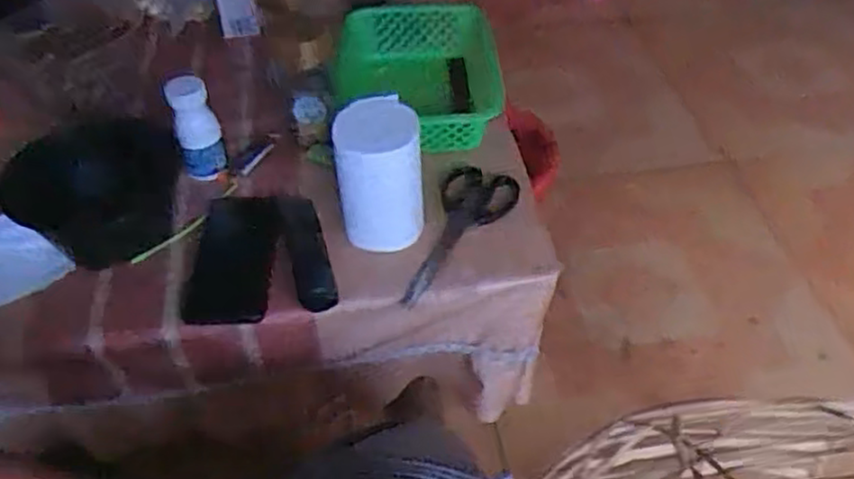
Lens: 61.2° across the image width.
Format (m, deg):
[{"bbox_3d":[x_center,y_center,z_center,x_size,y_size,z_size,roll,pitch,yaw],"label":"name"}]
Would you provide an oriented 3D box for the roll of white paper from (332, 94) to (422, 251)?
[{"bbox_3d":[-0.045,-0.058,0.705,0.078,0.135,0.081,-3,46,-1],"label":"roll of white paper"}]

